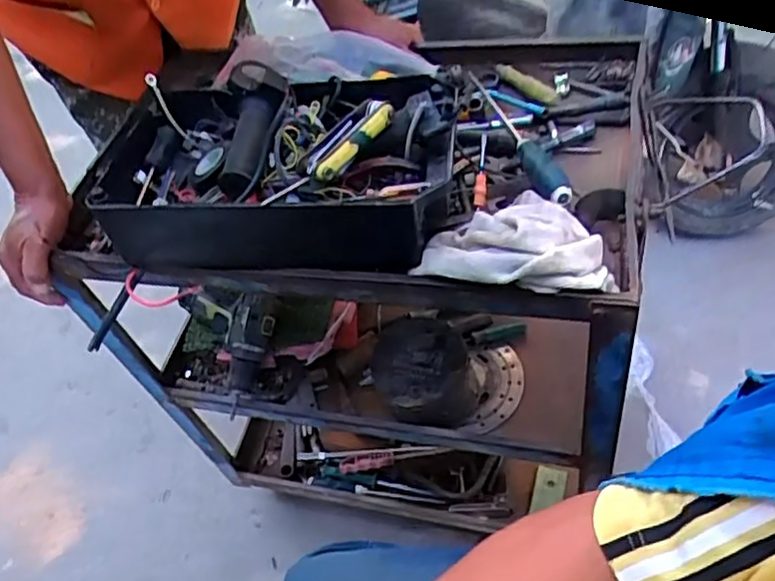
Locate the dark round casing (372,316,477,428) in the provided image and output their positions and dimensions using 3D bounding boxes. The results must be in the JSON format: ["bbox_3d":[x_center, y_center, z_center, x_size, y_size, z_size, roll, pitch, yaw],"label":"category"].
[{"bbox_3d":[0.044,0.101,0.843,0.118,0.091,0.117,-5,52,6],"label":"dark round casing"}]

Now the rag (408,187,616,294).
[{"bbox_3d":[0.114,-0.058,0.614,0.173,0.044,0.123,0,53,10],"label":"rag"}]

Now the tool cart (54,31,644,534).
[{"bbox_3d":[0.000,0.006,0.975,0.621,0.714,0.411,6,54,15],"label":"tool cart"}]

